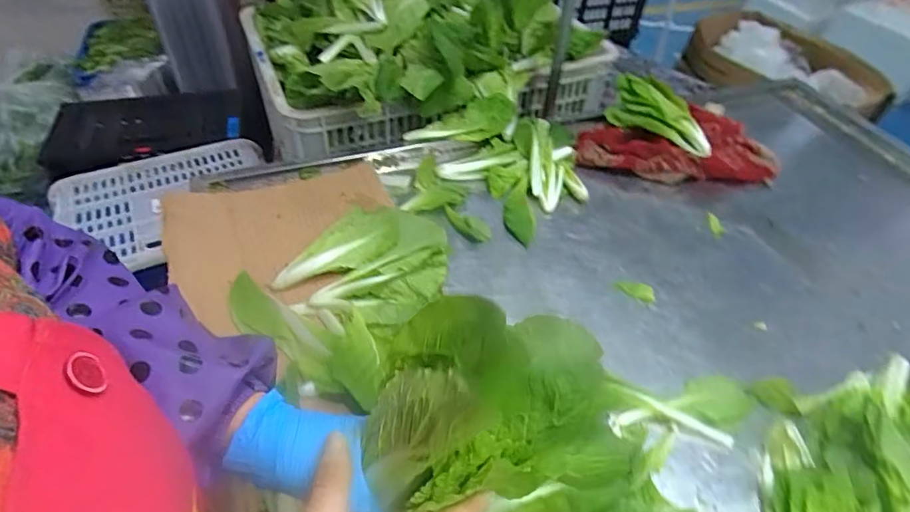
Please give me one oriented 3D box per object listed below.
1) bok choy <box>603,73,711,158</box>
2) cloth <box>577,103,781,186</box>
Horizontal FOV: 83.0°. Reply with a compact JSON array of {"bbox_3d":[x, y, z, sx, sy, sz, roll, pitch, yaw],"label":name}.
[{"bbox_3d":[0.318,-0.219,0.792,0.169,0.052,0.074,25,50,20],"label":"bok choy"},{"bbox_3d":[0.345,-0.170,0.810,0.316,0.046,0.145,-4,47,-7],"label":"cloth"}]

